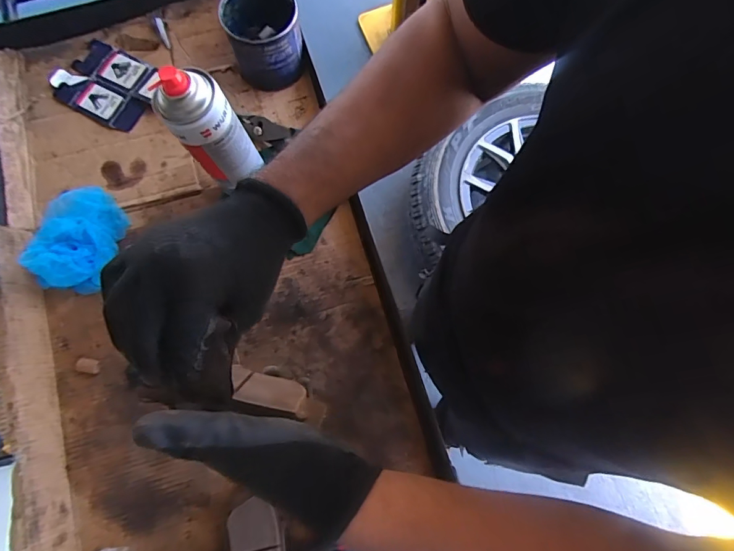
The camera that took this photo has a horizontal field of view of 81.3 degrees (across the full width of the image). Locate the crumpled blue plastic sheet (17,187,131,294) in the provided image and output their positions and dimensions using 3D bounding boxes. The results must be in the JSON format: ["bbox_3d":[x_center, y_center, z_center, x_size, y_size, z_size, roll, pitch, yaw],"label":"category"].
[{"bbox_3d":[-0.372,-0.054,0.550,0.088,0.060,0.145,16,76,4],"label":"crumpled blue plastic sheet"}]

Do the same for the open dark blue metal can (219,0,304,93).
[{"bbox_3d":[-0.143,-0.335,0.601,0.095,0.112,0.103,0,76,0],"label":"open dark blue metal can"}]

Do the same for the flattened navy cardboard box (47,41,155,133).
[{"bbox_3d":[-0.386,-0.288,0.633,0.149,0.018,0.110,27,77,6],"label":"flattened navy cardboard box"}]

